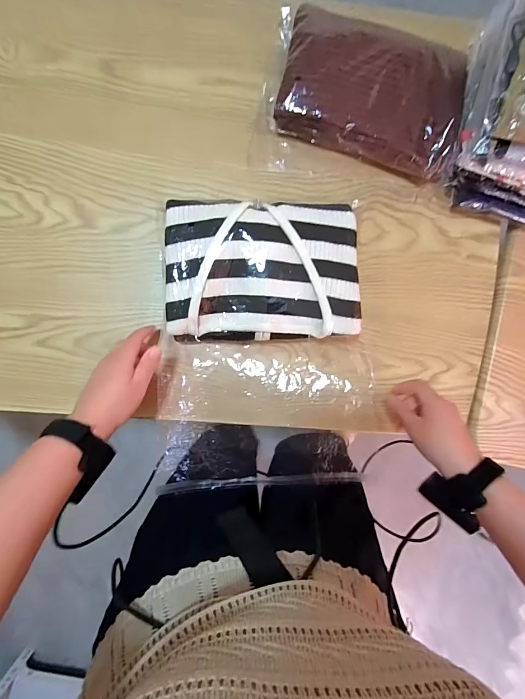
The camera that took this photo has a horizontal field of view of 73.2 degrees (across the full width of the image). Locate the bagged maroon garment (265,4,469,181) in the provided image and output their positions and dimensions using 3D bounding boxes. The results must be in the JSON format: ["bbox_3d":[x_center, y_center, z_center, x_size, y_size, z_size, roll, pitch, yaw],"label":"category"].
[{"bbox_3d":[0.134,-0.329,0.465,0.249,0.058,0.177,11,90,-3],"label":"bagged maroon garment"}]

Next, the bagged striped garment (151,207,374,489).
[{"bbox_3d":[0.005,0.002,0.458,0.264,0.062,0.360,2,91,-3],"label":"bagged striped garment"}]

